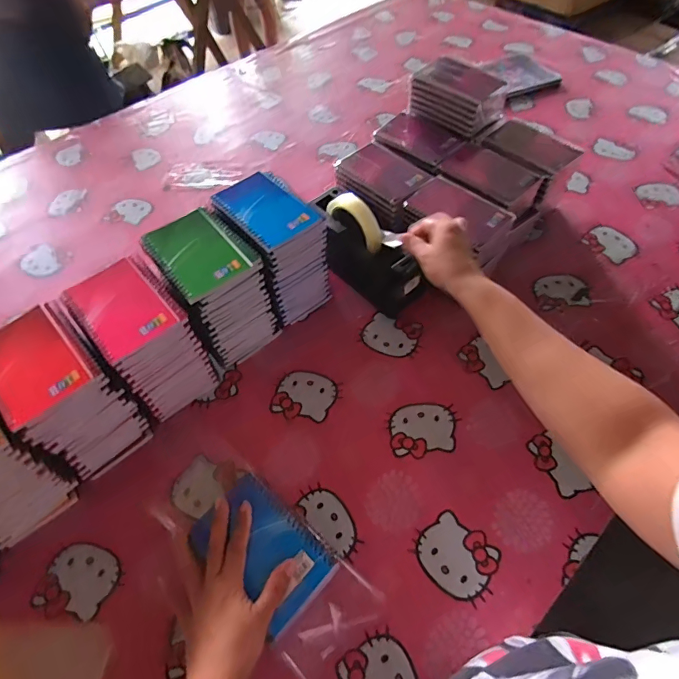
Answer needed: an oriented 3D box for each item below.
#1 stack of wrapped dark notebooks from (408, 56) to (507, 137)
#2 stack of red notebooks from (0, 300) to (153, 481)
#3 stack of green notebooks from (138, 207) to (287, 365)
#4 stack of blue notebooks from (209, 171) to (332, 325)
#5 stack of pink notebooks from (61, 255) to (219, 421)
[{"bbox_3d":[0.193,-0.403,0.698,0.094,0.065,0.138,-40,64,-22],"label":"stack of wrapped dark notebooks"},{"bbox_3d":[-0.311,0.062,0.496,0.098,0.154,0.129,-35,62,-19],"label":"stack of red notebooks"},{"bbox_3d":[-0.165,-0.063,0.566,0.102,0.160,0.128,-37,63,-20],"label":"stack of green notebooks"},{"bbox_3d":[-0.092,-0.123,0.600,0.097,0.164,0.132,-38,63,-21],"label":"stack of blue notebooks"},{"bbox_3d":[-0.239,0.004,0.532,0.096,0.152,0.133,-36,63,-20],"label":"stack of pink notebooks"}]

